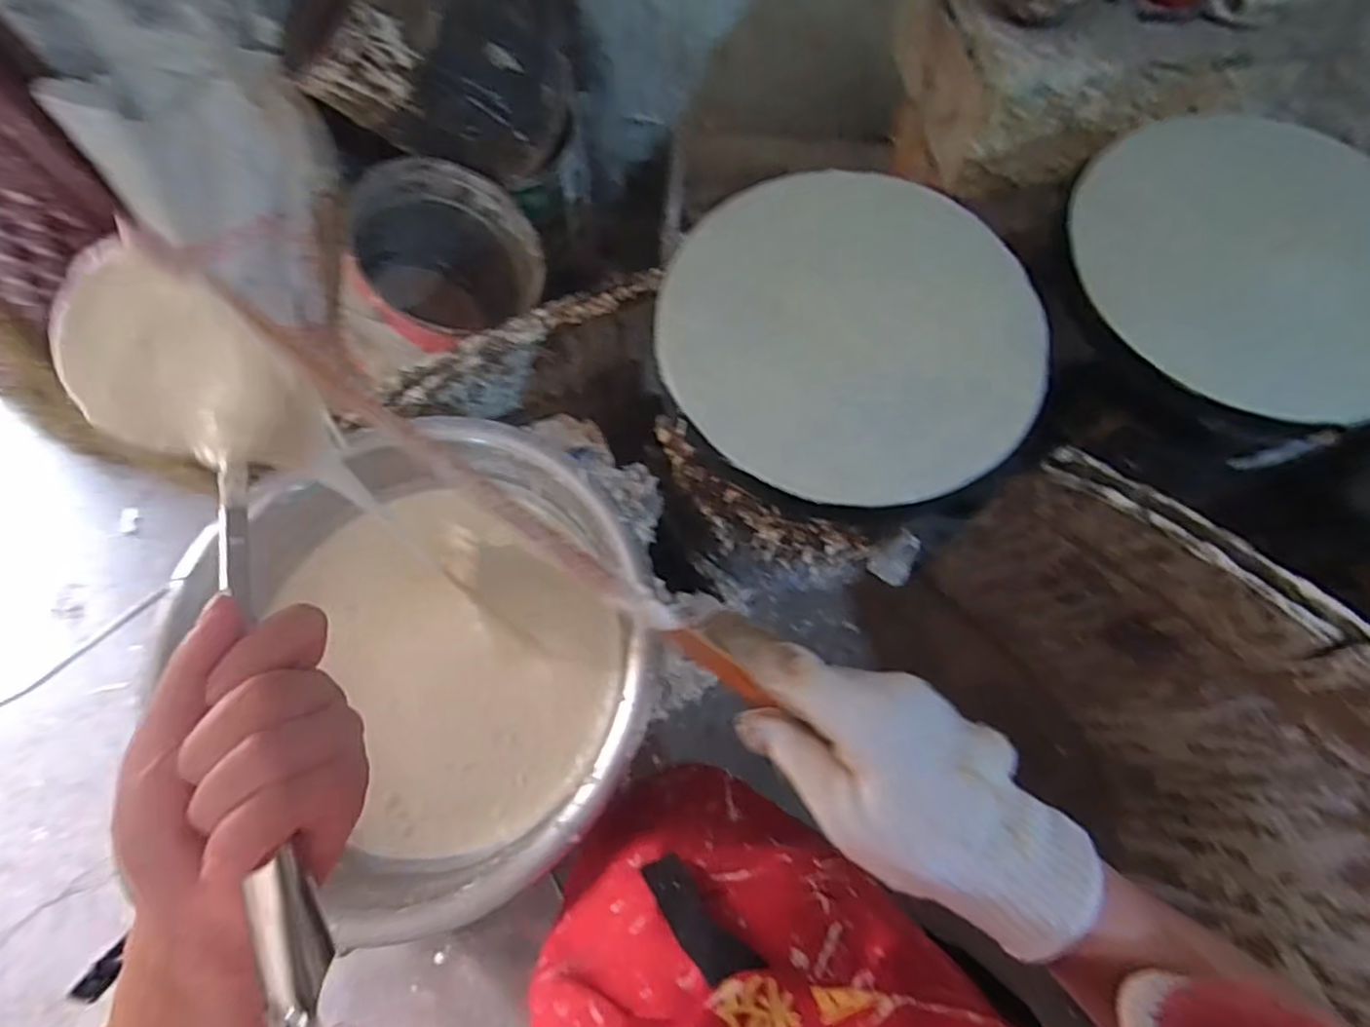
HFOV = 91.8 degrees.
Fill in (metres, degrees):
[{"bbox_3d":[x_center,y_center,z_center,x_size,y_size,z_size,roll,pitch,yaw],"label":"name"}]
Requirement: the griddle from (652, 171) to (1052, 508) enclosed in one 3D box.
[{"bbox_3d":[0.166,-0.189,0.669,0.369,0.039,0.363,0,71,0],"label":"griddle"}]

